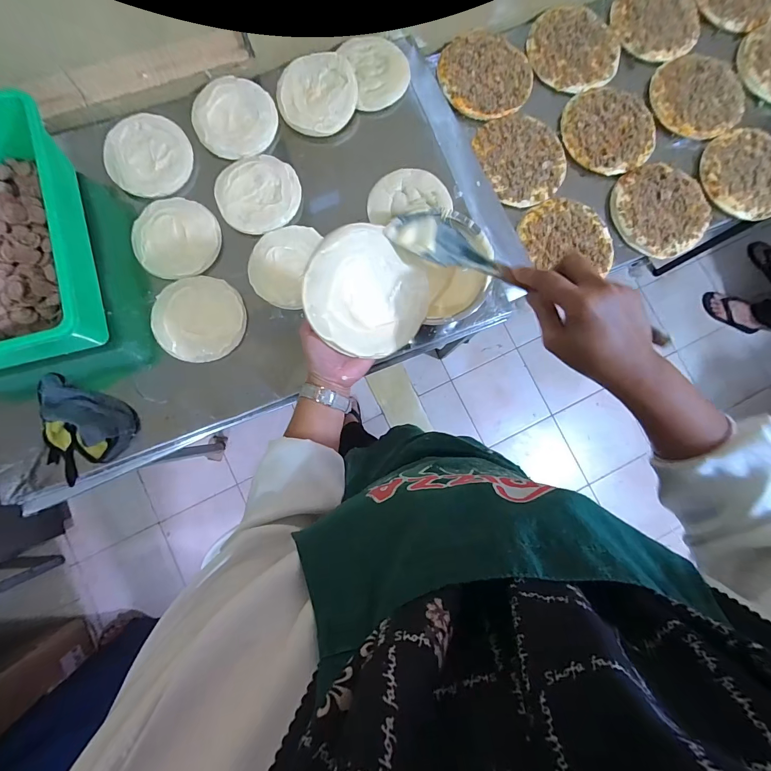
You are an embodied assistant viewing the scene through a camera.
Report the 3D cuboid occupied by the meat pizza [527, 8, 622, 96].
[{"bbox_3d":[0.429,-0.764,0.825,0.210,0.024,0.182,24,84,1],"label":"meat pizza"}]

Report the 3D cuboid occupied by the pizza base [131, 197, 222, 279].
[{"bbox_3d":[-0.369,-0.263,0.634,0.143,0.015,0.148,0,84,-2],"label":"pizza base"}]

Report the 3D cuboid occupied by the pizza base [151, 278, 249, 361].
[{"bbox_3d":[-0.320,-0.117,0.618,0.144,0.019,0.151,0,84,-2],"label":"pizza base"}]

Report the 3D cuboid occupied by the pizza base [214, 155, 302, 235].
[{"bbox_3d":[-0.233,-0.355,0.662,0.147,0.014,0.145,0,84,-2],"label":"pizza base"}]

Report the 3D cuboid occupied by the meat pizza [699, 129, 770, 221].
[{"bbox_3d":[0.804,-0.469,0.798,0.199,0.028,0.212,0,84,-2],"label":"meat pizza"}]

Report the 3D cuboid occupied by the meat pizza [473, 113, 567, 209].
[{"bbox_3d":[0.296,-0.493,0.774,0.184,0.011,0.207,-25,85,-4],"label":"meat pizza"}]

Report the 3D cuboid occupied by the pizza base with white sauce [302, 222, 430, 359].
[{"bbox_3d":[-0.020,-0.101,0.417,0.149,0.021,0.132,42,83,-24],"label":"pizza base with white sauce"}]

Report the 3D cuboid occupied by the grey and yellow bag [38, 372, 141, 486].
[{"bbox_3d":[-0.503,0.056,0.569,0.169,0.055,0.136,43,85,3],"label":"grey and yellow bag"}]

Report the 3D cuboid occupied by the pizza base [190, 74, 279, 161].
[{"bbox_3d":[-0.284,-0.504,0.675,0.145,0.012,0.141,-1,96,-9],"label":"pizza base"}]

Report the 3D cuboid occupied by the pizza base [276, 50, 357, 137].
[{"bbox_3d":[-0.130,-0.555,0.674,0.148,0.016,0.155,0,84,-2],"label":"pizza base"}]

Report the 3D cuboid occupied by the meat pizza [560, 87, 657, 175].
[{"bbox_3d":[0.495,-0.569,0.792,0.201,0.018,0.202,0,84,-2],"label":"meat pizza"}]

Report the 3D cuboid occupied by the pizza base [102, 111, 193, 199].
[{"bbox_3d":[-0.437,-0.426,0.661,0.143,0.017,0.155,0,84,-2],"label":"pizza base"}]

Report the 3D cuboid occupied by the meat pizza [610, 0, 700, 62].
[{"bbox_3d":[0.636,-0.862,0.839,0.192,0.018,0.203,0,84,-2],"label":"meat pizza"}]

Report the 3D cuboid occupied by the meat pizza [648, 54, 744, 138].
[{"bbox_3d":[0.712,-0.670,0.817,0.192,0.021,0.211,-6,84,-2],"label":"meat pizza"}]

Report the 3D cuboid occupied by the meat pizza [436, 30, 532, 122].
[{"bbox_3d":[0.225,-0.696,0.799,0.205,0.006,0.202,-15,85,-3],"label":"meat pizza"}]

